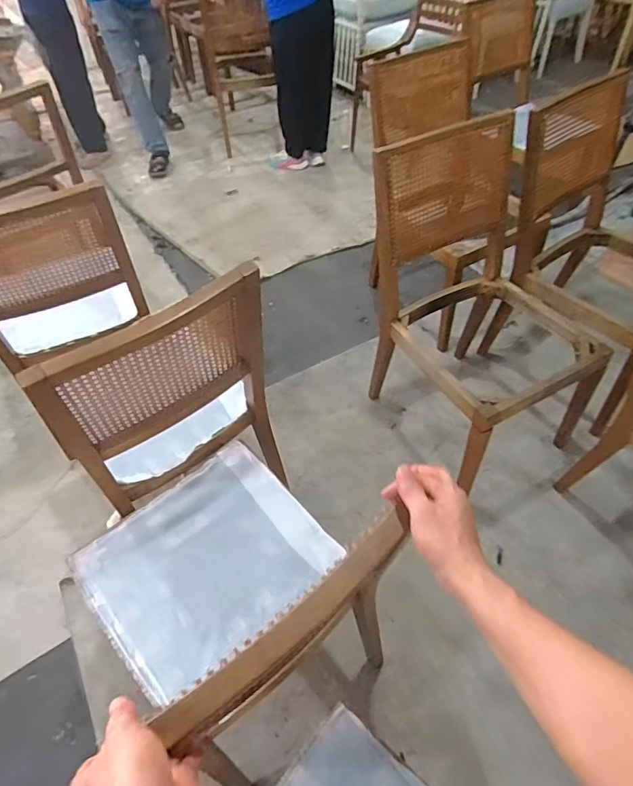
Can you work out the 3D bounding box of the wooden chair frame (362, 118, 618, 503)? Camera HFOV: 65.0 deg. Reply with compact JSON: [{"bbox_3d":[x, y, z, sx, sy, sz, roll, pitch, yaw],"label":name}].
[{"bbox_3d":[0.494,-0.224,1.413,0.497,0.840,0.579,-23,52,-15],"label":"wooden chair frame"}]

